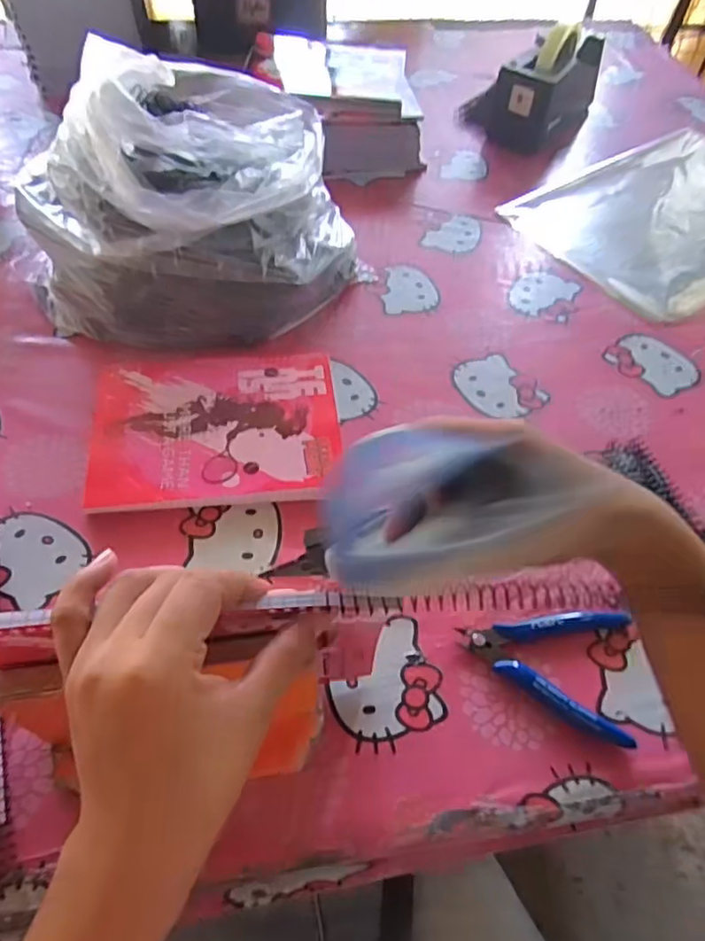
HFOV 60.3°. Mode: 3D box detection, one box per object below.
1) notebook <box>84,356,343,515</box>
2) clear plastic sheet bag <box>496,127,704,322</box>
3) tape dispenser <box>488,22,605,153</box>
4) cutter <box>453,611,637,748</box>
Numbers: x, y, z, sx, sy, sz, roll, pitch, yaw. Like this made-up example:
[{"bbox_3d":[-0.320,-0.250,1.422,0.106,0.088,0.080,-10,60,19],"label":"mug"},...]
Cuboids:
[{"bbox_3d":[-0.111,-0.034,0.503,0.193,0.021,0.154,-2,55,-5],"label":"notebook"},{"bbox_3d":[0.407,-0.327,0.748,0.406,0.014,0.261,-29,61,-22],"label":"clear plastic sheet bag"},{"bbox_3d":[0.271,-0.527,0.823,0.080,0.113,0.207,32,59,18],"label":"tape dispenser"},{"bbox_3d":[0.127,0.125,0.401,0.108,0.019,0.080,13,55,5],"label":"cutter"}]

